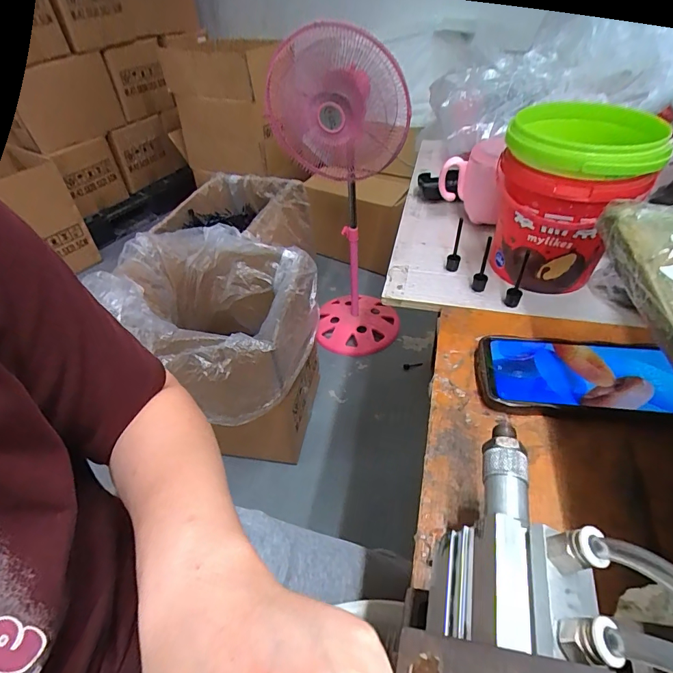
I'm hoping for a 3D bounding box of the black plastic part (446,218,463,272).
[{"bbox_3d":[0.133,-0.102,0.462,0.014,0.061,0.018,10,45,14],"label":"black plastic part"}]

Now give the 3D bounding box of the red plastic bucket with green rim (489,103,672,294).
[{"bbox_3d":[0.223,-0.131,0.421,0.119,0.155,0.115,-2,44,2],"label":"red plastic bucket with green rim"}]

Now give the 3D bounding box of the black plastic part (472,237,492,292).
[{"bbox_3d":[0.155,-0.075,0.438,0.014,0.060,0.017,14,46,18],"label":"black plastic part"}]

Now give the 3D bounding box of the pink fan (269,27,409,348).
[{"bbox_3d":[0.017,-0.373,1.229,0.338,0.861,0.354,-4,44,0],"label":"pink fan"}]

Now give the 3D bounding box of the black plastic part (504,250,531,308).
[{"bbox_3d":[0.182,-0.057,0.417,0.014,0.059,0.014,10,45,14],"label":"black plastic part"}]

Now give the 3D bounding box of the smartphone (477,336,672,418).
[{"bbox_3d":[0.198,0.033,0.349,0.149,0.016,0.074,6,44,10],"label":"smartphone"}]

